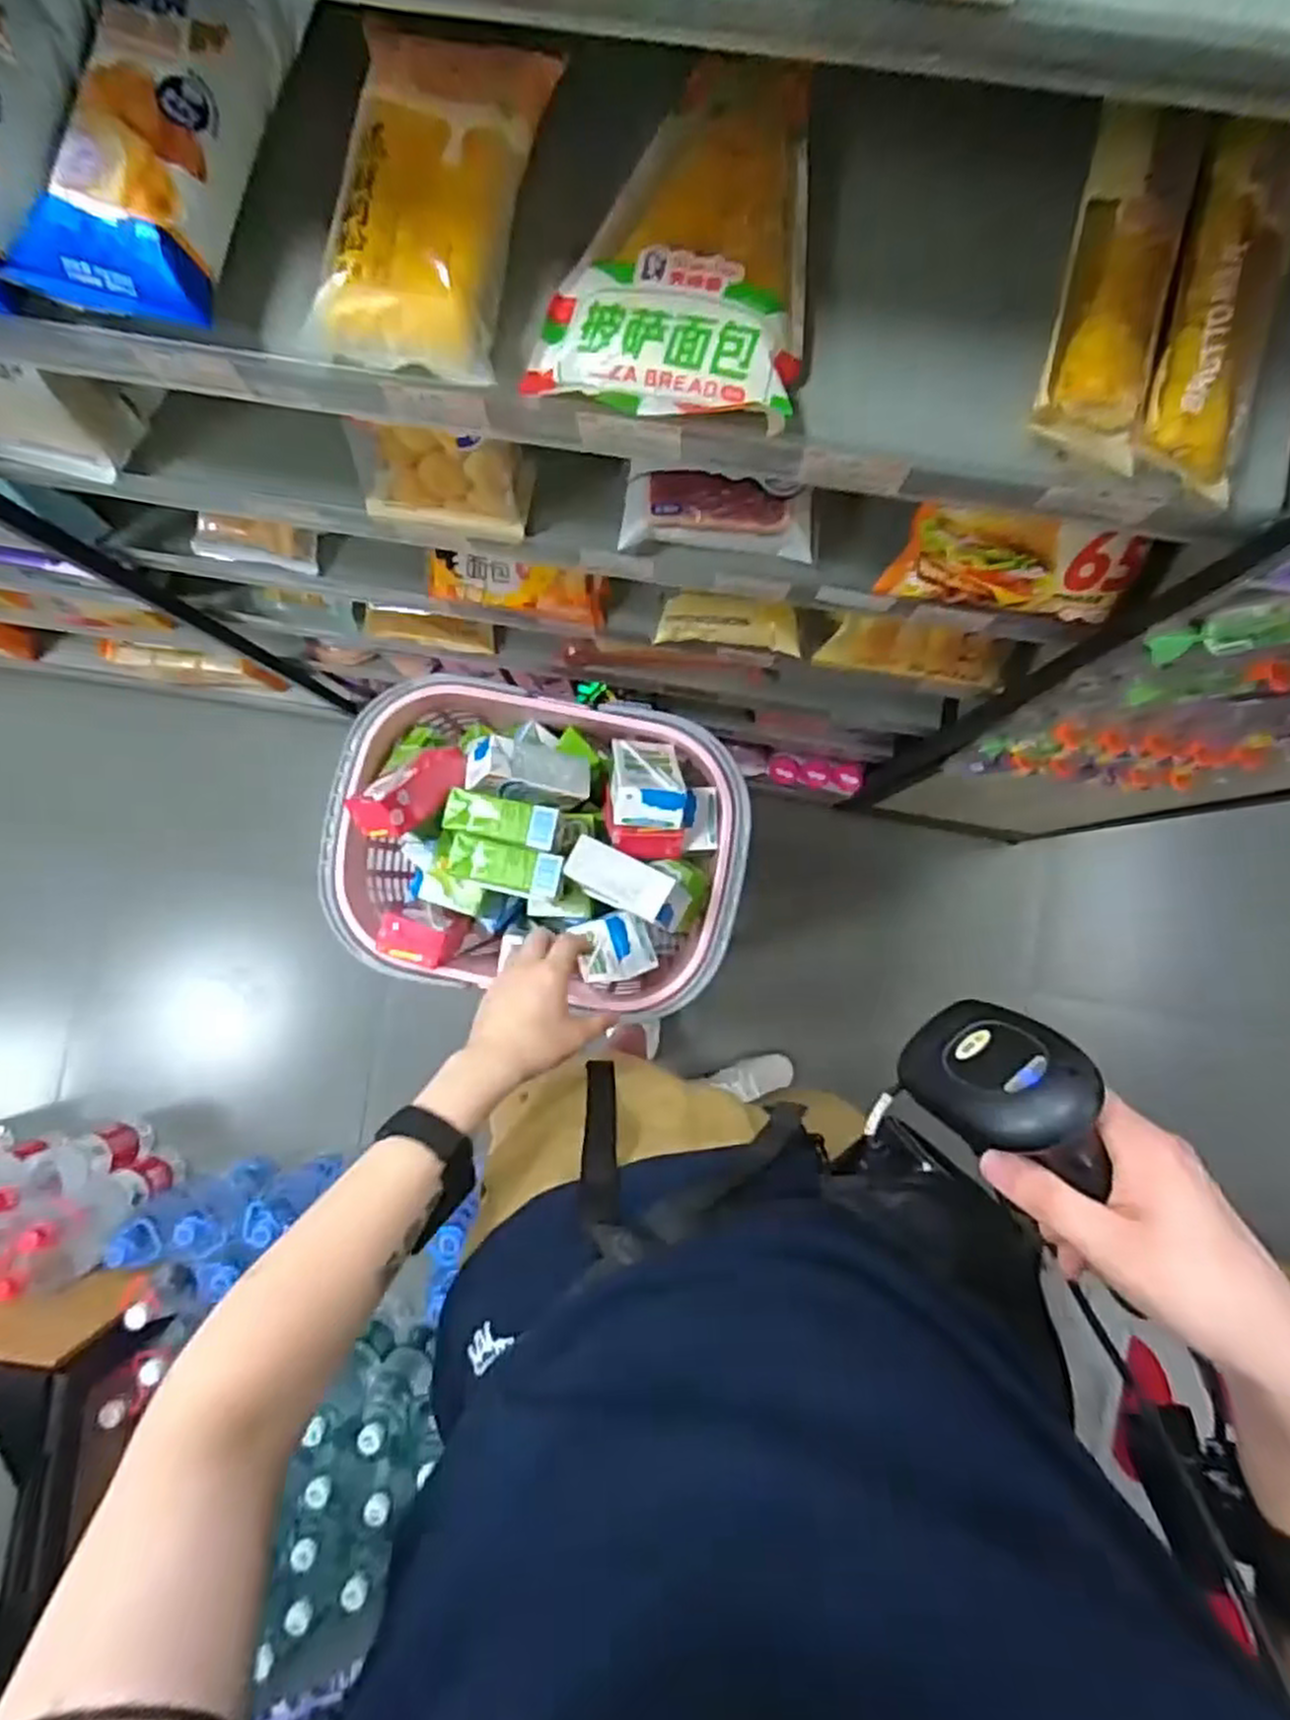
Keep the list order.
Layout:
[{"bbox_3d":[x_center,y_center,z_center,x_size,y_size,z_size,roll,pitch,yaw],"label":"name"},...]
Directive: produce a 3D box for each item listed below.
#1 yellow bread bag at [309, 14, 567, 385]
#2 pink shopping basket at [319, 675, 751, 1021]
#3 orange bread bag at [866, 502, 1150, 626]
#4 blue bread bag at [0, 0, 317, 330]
[{"bbox_3d":[-0.112,-0.334,0.401,0.096,0.036,0.164,11,89,3],"label":"yellow bread bag"},{"bbox_3d":[-0.109,-0.017,0.831,0.410,0.228,0.298,11,89,3],"label":"pink shopping basket"},{"bbox_3d":[0.248,-0.197,0.526,0.146,0.083,0.046,18,89,3],"label":"orange bread bag"},{"bbox_3d":[-0.252,-0.370,0.401,0.098,0.046,0.178,14,89,3],"label":"blue bread bag"}]

